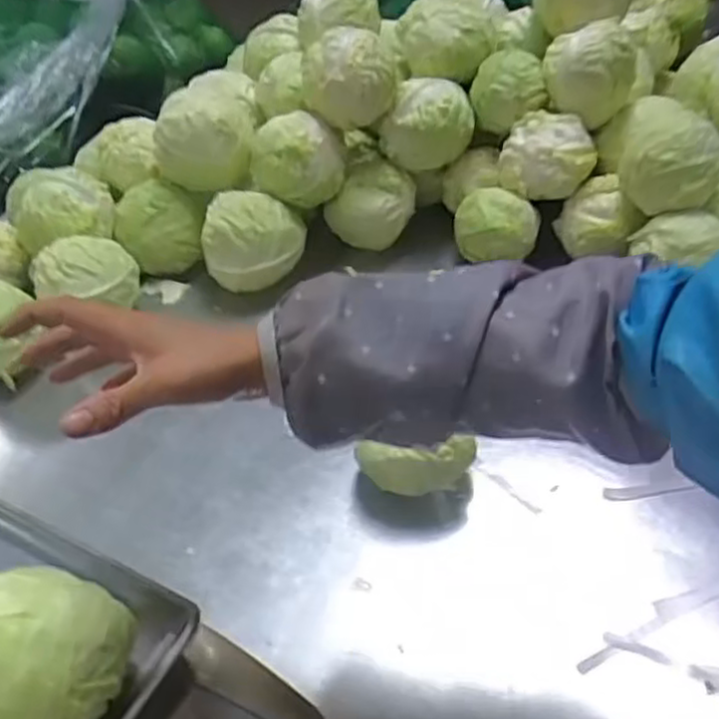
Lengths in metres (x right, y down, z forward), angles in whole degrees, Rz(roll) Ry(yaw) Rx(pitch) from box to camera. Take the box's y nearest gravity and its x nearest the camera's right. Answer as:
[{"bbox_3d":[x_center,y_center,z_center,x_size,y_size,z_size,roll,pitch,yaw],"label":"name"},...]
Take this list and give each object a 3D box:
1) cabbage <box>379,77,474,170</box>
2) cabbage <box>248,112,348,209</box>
[{"bbox_3d":[0.089,-0.296,0.962,0.120,0.095,0.119,-7,42,1],"label":"cabbage"},{"bbox_3d":[-0.078,-0.256,0.940,0.119,0.098,0.106,-10,43,-3],"label":"cabbage"}]

